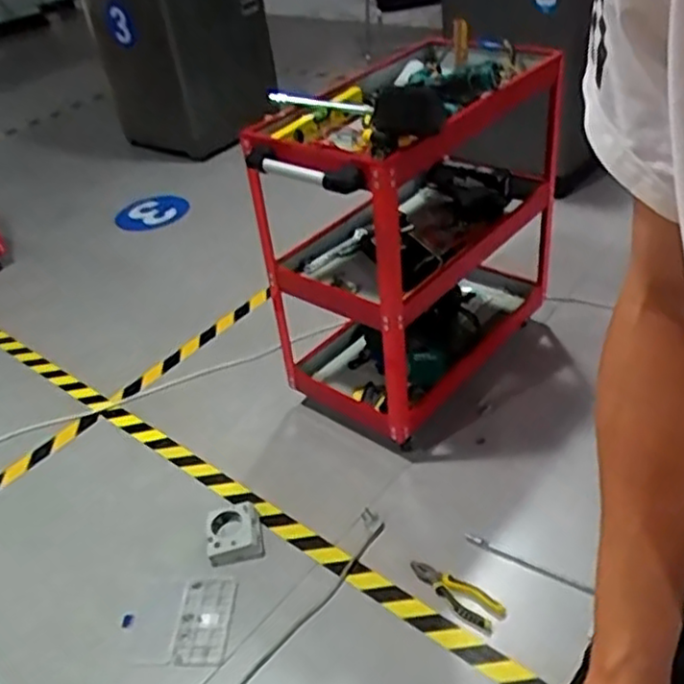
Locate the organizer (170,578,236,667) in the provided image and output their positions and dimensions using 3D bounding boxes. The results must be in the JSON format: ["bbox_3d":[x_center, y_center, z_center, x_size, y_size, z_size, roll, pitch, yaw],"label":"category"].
[{"bbox_3d":[-0.264,0.534,1.358,0.102,0.023,0.170,-3,38,7],"label":"organizer"}]

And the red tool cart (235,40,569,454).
[{"bbox_3d":[0.164,-0.252,1.617,0.369,0.743,0.704,24,48,35],"label":"red tool cart"}]

